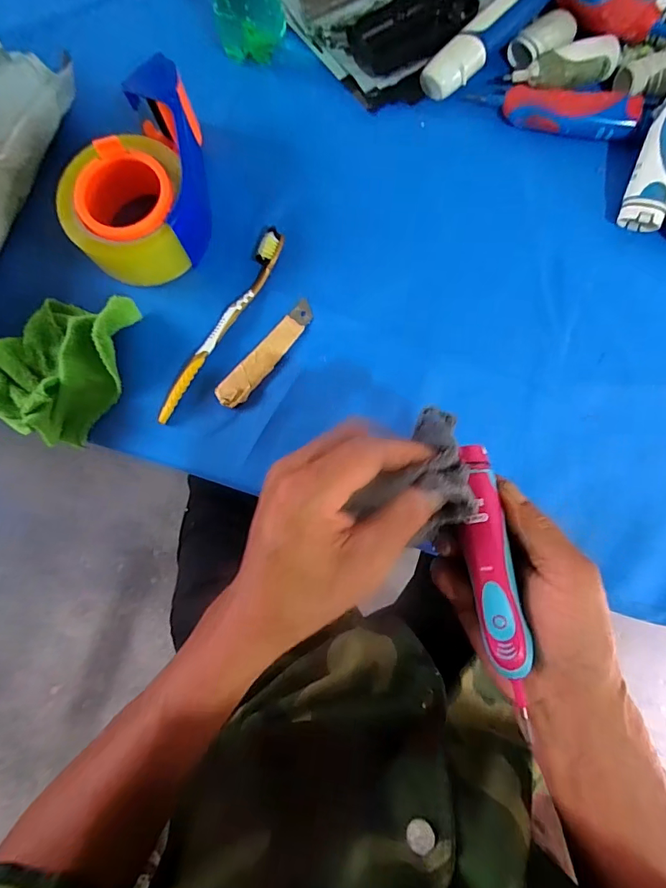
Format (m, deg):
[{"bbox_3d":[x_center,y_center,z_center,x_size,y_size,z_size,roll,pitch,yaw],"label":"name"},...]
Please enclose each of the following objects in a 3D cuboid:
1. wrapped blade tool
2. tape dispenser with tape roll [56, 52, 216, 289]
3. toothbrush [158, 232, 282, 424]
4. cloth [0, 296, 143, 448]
[{"bbox_3d":[-0.054,-0.075,0.364,0.024,0.008,0.108,41,85,5],"label":"wrapped blade tool"},{"bbox_3d":[-0.162,-0.215,0.361,0.109,0.056,0.155,-7,82,-1],"label":"tape dispenser with tape roll"},{"bbox_3d":[-0.091,-0.098,0.364,0.016,0.013,0.183,30,84,4],"label":"toothbrush"},{"bbox_3d":[-0.229,-0.075,0.352,0.118,0.035,0.129,30,84,4],"label":"cloth"}]

